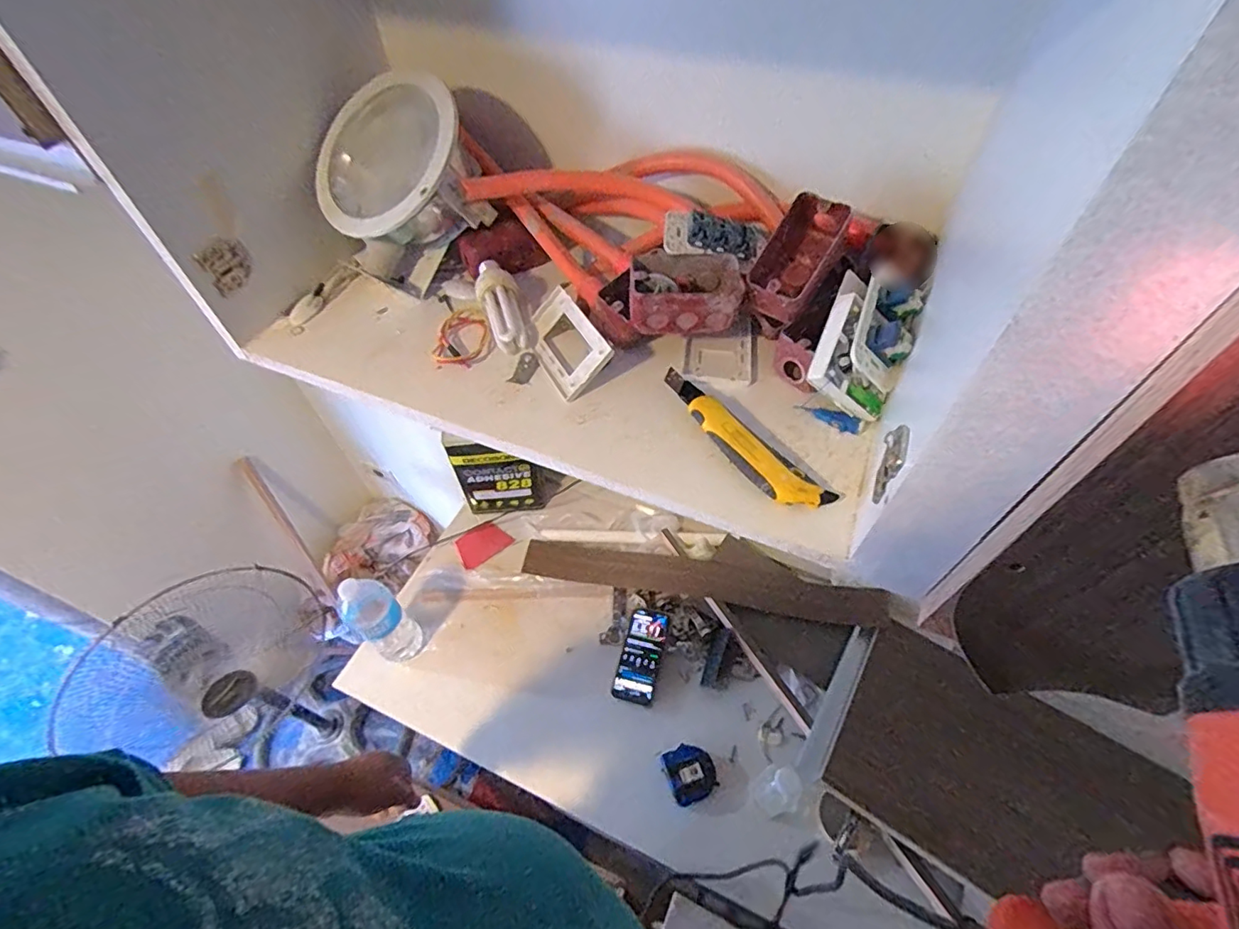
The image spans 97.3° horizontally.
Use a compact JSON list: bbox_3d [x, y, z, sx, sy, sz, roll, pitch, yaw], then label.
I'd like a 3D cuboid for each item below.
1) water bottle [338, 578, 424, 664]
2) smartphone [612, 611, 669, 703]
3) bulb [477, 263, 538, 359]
[{"bbox_3d":[-0.402,0.266,0.932,0.068,0.245,0.089,32,61,23],"label":"water bottle"},{"bbox_3d":[0.038,0.342,0.980,0.070,0.015,0.160,11,56,12],"label":"smartphone"},{"bbox_3d":[-0.129,-0.178,0.604,0.051,0.037,0.123,-17,55,-7],"label":"bulb"}]

